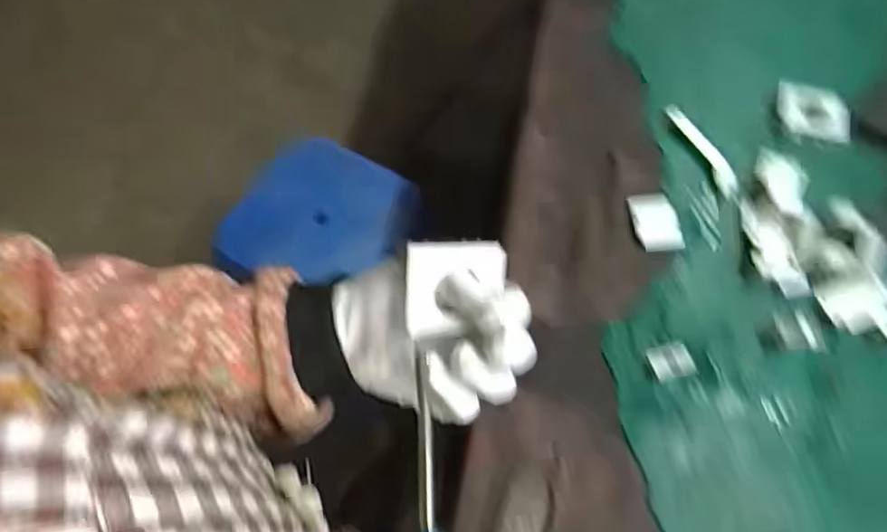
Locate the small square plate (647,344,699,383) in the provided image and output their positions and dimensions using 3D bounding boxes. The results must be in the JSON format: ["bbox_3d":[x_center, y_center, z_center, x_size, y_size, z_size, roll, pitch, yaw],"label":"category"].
[{"bbox_3d":[0.202,0.086,0.544,0.038,0.010,0.029,-12,65,-3],"label":"small square plate"}]

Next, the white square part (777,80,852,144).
[{"bbox_3d":[0.390,-0.162,0.647,0.073,0.013,0.069,16,67,10],"label":"white square part"}]

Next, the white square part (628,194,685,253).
[{"bbox_3d":[0.208,-0.044,0.602,0.043,0.004,0.061,-7,65,-1],"label":"white square part"}]

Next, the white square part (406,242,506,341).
[{"bbox_3d":[0.008,0.013,0.355,0.061,0.005,0.055,-4,102,-20],"label":"white square part"}]

